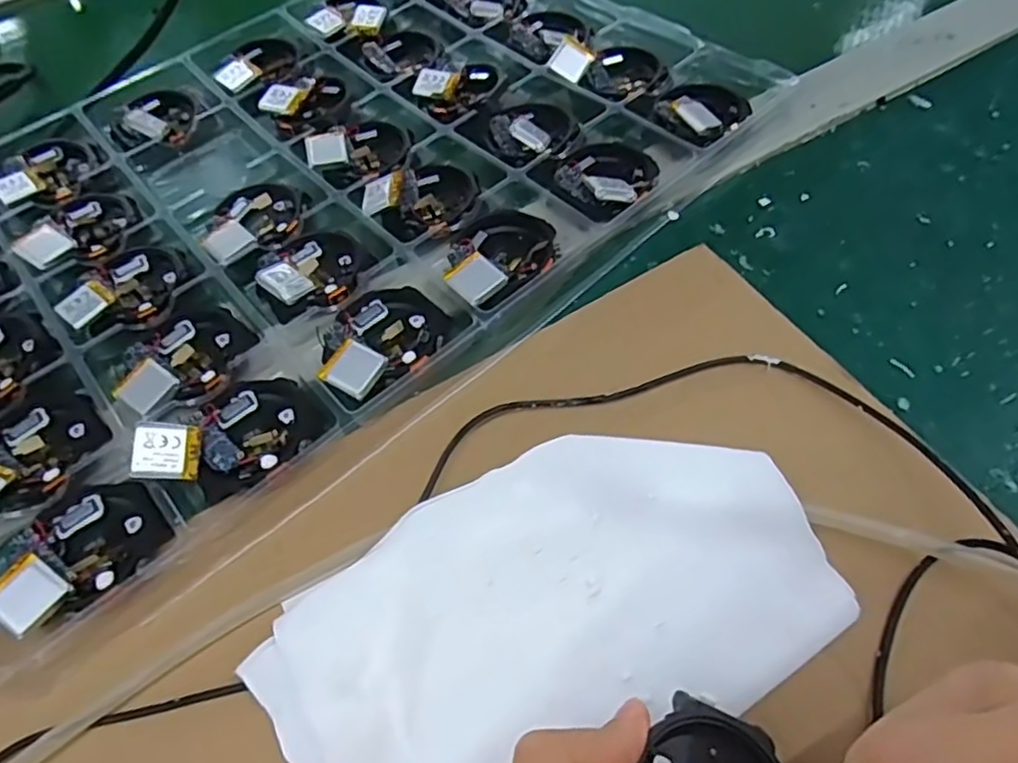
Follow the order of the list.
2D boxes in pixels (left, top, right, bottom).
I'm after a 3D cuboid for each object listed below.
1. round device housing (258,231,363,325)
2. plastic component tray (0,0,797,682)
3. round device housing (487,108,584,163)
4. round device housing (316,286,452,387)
[{"bbox_3d":[-0.095,-0.057,0.316,0.046,0.015,0.046,-18,59,-6],"label":"round device housing"},{"bbox_3d":[-0.107,-0.119,0.354,0.439,0.023,0.305,-38,63,-17],"label":"plastic component tray"},{"bbox_3d":[0.013,-0.136,0.356,0.043,0.011,0.052,-30,61,-13],"label":"round device housing"},{"bbox_3d":[-0.053,-0.023,0.295,0.048,0.010,0.049,-2,58,3],"label":"round device housing"}]

